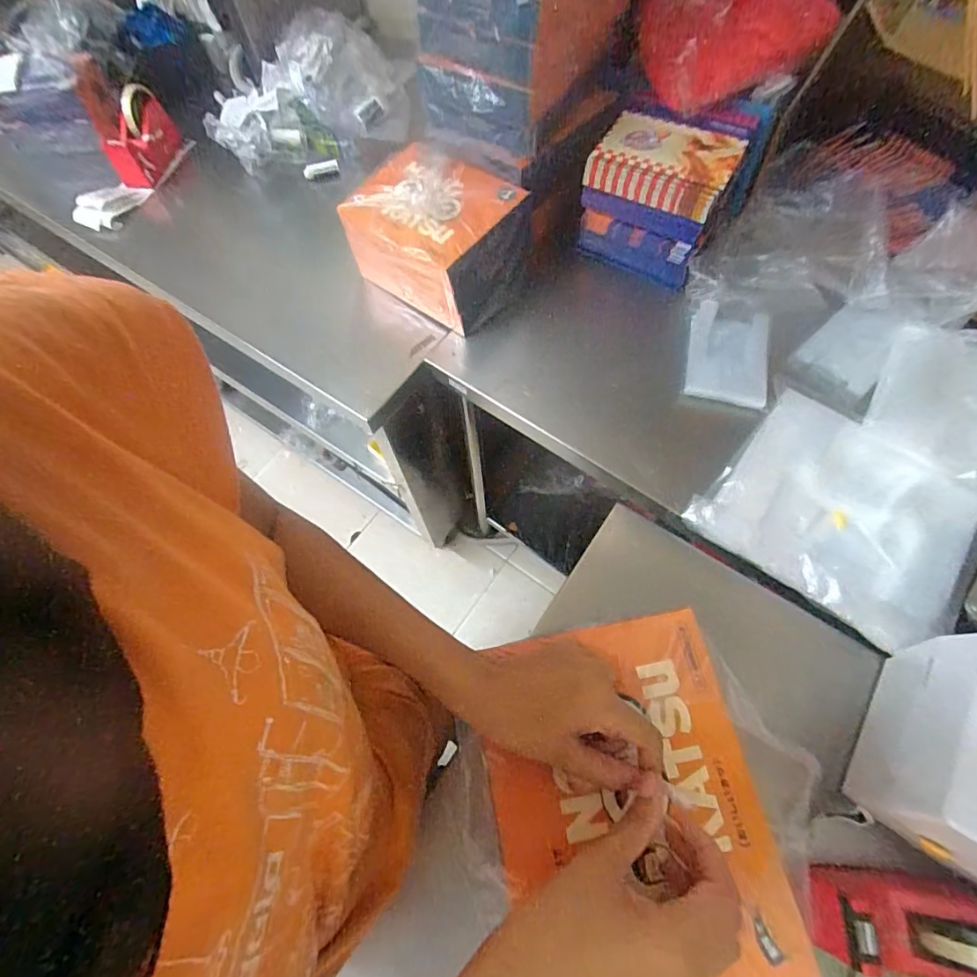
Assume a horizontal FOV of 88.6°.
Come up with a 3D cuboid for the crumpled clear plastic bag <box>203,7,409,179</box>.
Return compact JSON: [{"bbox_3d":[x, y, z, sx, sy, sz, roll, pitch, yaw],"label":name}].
[{"bbox_3d":[-0.321,-0.694,0.874,0.327,0.148,0.249,1,66,3],"label":"crumpled clear plastic bag"}]

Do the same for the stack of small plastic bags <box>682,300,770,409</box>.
[{"bbox_3d":[0.331,-0.186,0.694,0.107,0.020,0.154,11,67,7],"label":"stack of small plastic bags"}]

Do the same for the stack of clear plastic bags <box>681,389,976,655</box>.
[{"bbox_3d":[0.412,0.020,0.585,0.252,0.028,0.243,36,72,17],"label":"stack of clear plastic bags"}]

